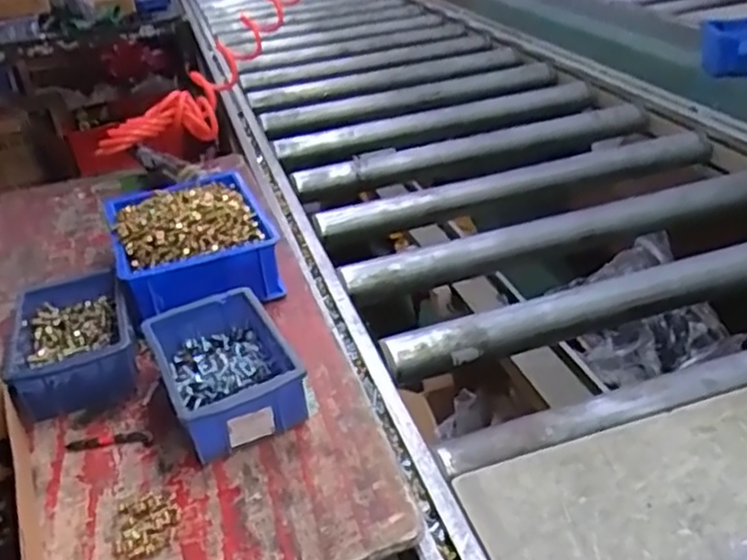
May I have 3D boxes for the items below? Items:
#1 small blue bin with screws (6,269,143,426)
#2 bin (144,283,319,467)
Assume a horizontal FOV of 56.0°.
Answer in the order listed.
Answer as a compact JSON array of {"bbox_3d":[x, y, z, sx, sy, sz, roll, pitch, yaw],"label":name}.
[{"bbox_3d":[-0.264,0.054,0.617,0.099,0.050,0.146,-19,35,-17],"label":"small blue bin with screws"},{"bbox_3d":[-0.116,0.070,0.561,0.101,0.053,0.147,-22,35,-21],"label":"bin"}]

